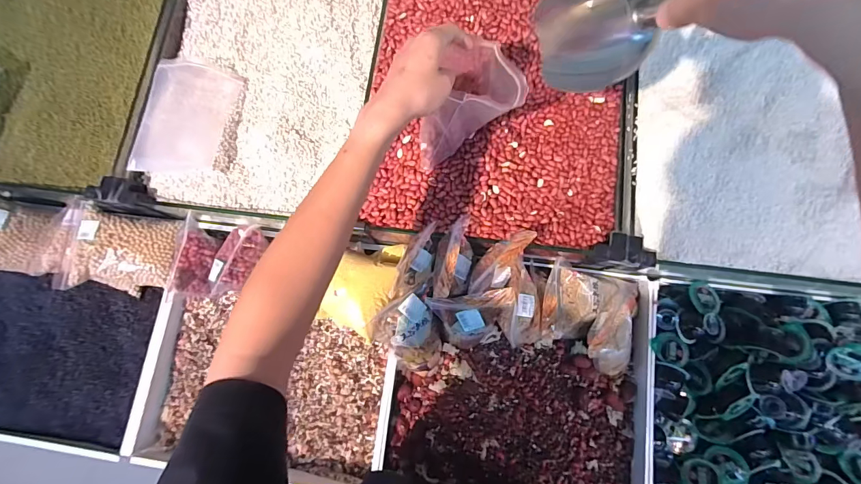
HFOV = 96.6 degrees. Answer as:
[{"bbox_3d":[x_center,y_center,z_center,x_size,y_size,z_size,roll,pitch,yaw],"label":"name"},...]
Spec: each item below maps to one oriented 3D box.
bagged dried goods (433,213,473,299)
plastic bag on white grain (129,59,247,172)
[{"bbox_3d":[0.033,0.018,0.549,0.053,0.056,0.121,6,78,4],"label":"bagged dried goods"},{"bbox_3d":[-0.414,-0.212,0.648,0.142,0.028,0.197,9,83,6],"label":"plastic bag on white grain"}]

